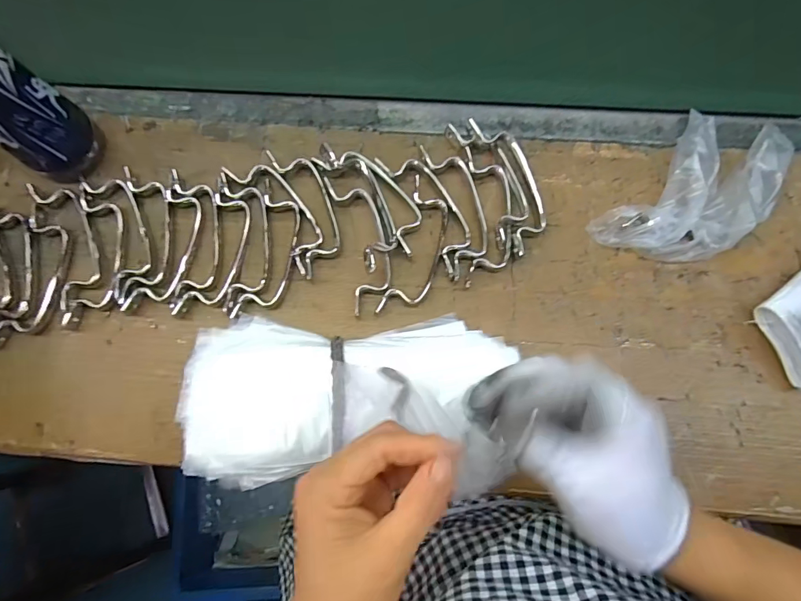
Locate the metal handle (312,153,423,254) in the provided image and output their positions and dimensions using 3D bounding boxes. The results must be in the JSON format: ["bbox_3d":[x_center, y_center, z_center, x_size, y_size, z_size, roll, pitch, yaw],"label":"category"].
[{"bbox_3d":[-0.021,-0.098,0.397,0.043,0.013,0.125,-42,79,-8],"label":"metal handle"}]

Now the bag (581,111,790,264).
[{"bbox_3d":[0.266,-0.097,0.382,0.099,0.031,0.177,42,81,11],"label":"bag"}]

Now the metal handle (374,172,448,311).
[{"bbox_3d":[0.016,-0.046,0.381,0.039,0.009,0.128,16,77,6],"label":"metal handle"}]

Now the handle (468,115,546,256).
[{"bbox_3d":[0.101,-0.105,0.391,0.038,0.022,0.130,-17,76,-2],"label":"handle"}]

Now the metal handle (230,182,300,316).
[{"bbox_3d":[-0.114,-0.045,0.386,0.042,0.007,0.129,8,76,4],"label":"metal handle"}]

